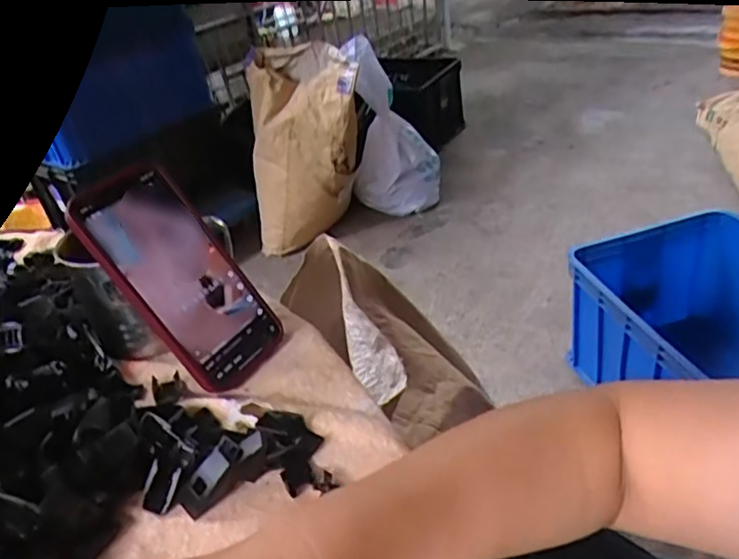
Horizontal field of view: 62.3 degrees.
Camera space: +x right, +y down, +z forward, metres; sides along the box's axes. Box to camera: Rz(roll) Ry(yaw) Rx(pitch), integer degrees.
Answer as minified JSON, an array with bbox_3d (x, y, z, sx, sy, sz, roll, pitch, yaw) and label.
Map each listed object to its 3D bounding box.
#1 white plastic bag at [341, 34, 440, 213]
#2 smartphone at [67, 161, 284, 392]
[{"bbox_3d":[0.047,-0.322,1.390,0.201,0.452,0.142,1,36,12],"label":"white plastic bag"},{"bbox_3d":[-0.125,-0.002,0.413,0.074,0.156,0.009,-42,14,-33],"label":"smartphone"}]

